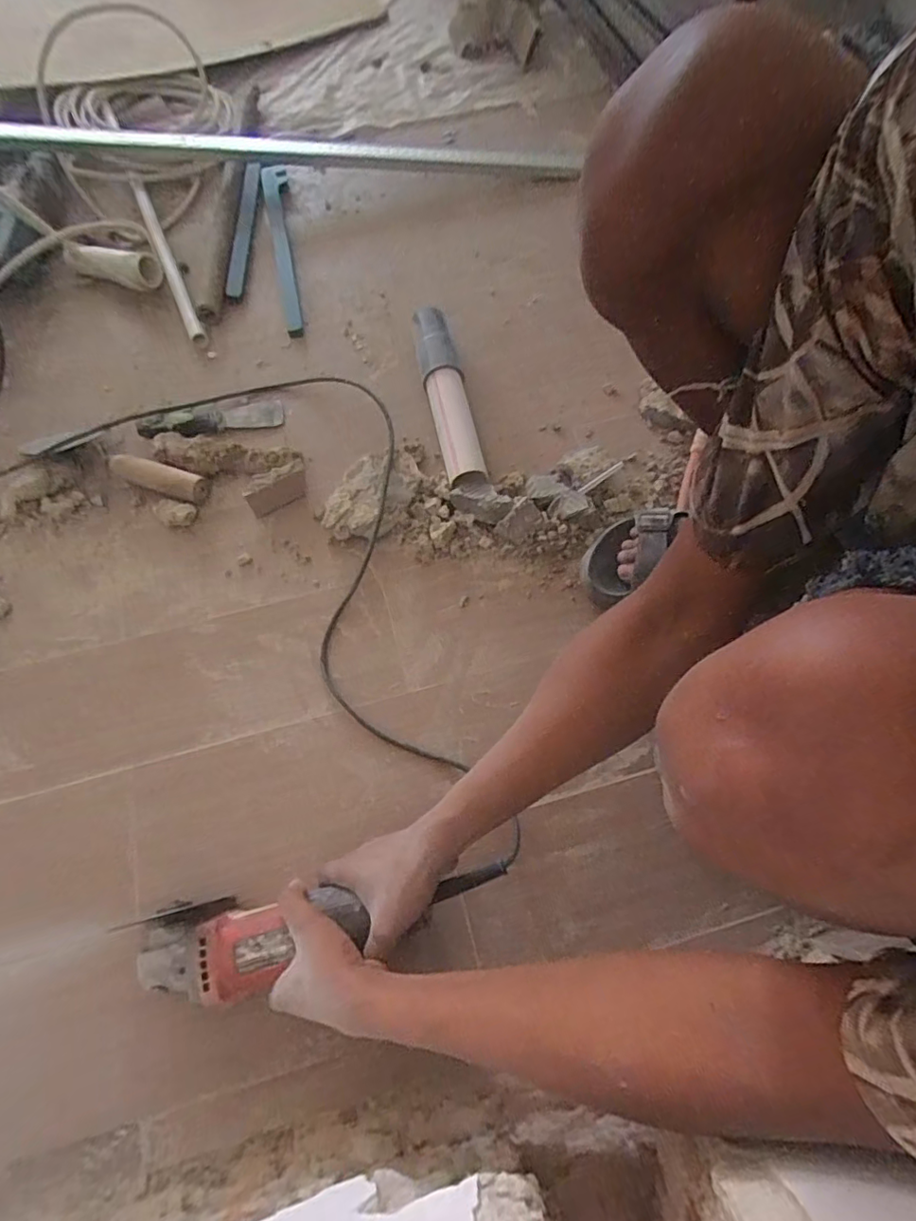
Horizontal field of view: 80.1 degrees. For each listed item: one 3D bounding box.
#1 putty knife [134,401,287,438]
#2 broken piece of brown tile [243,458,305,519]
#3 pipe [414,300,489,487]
[{"bbox_3d":[-0.329,-0.259,0.728,0.179,0.030,0.041,-14,68,-6],"label":"putty knife"},{"bbox_3d":[-0.225,-0.156,0.677,0.081,0.025,0.045,-29,71,-11],"label":"broken piece of brown tile"},{"bbox_3d":[-0.015,-0.284,0.723,0.057,0.057,0.291,-12,68,-5],"label":"pipe"}]

